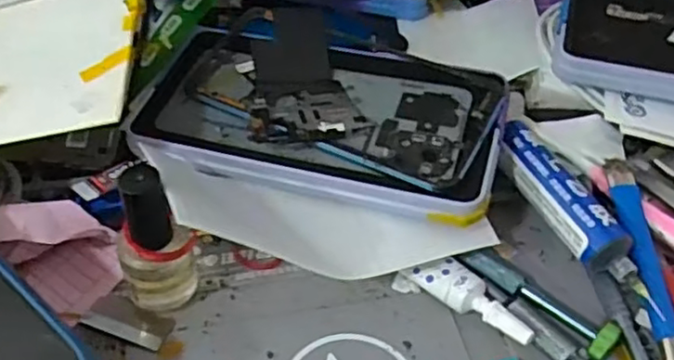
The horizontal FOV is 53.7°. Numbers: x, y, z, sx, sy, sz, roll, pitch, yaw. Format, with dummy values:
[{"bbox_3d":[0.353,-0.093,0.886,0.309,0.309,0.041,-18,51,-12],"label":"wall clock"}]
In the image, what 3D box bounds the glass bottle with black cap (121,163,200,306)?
[{"bbox_3d":[-0.078,0.027,0.290,0.031,0.077,0.025,-12,49,-15],"label":"glass bottle with black cap"}]

